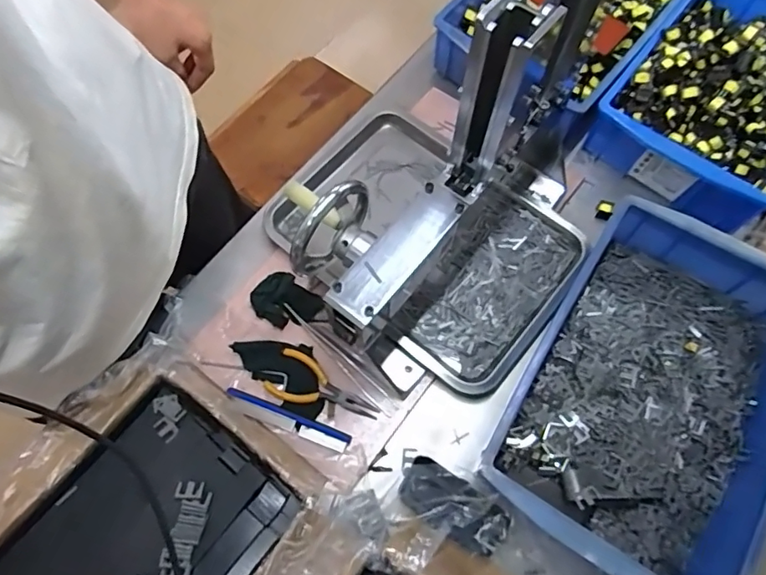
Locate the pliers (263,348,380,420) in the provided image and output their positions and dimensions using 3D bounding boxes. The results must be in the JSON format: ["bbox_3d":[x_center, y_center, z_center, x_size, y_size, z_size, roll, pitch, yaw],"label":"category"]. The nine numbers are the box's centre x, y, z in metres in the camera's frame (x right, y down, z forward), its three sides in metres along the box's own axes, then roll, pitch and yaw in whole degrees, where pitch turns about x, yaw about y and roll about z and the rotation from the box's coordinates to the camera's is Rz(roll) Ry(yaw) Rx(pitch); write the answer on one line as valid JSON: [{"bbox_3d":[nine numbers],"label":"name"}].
[{"bbox_3d":[-0.067,0.117,0.573,0.124,0.013,0.053,28,69,12],"label":"pliers"}]

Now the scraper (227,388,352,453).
[{"bbox_3d":[-0.103,0.143,0.563,0.139,0.012,0.021,20,68,9],"label":"scraper"}]

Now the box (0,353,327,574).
[{"bbox_3d":[-0.284,0.272,0.486,0.278,0.062,0.404,34,71,14],"label":"box"}]

